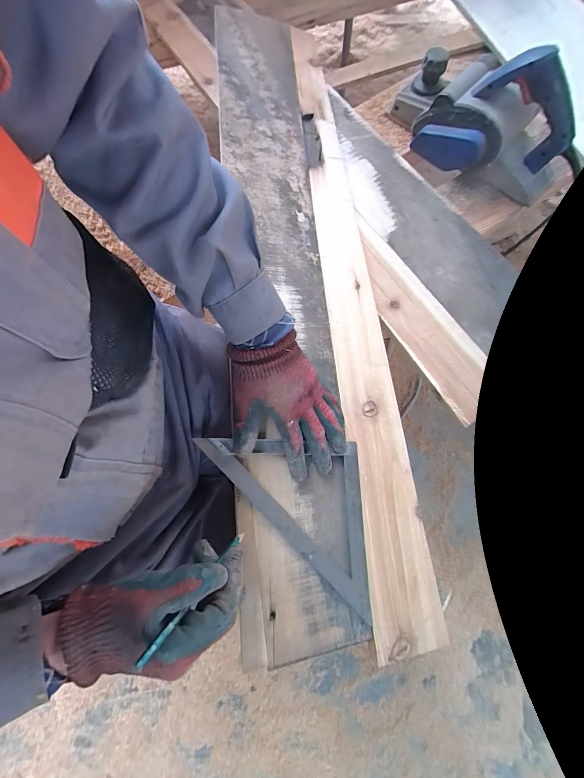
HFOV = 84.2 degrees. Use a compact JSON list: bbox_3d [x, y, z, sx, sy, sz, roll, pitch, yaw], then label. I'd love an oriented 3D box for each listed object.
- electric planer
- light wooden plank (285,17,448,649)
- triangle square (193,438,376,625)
[{"bbox_3d":[0.330,-0.472,0.536,0.313,0.131,0.145,43,81,8],"label":"electric planer"},{"bbox_3d":[0.092,-0.174,0.512,0.094,0.014,0.983,-1,74,-19],"label":"light wooden plank"},{"bbox_3d":[0.033,0.124,0.404,0.276,0.009,0.142,47,66,-2],"label":"triangle square"}]

